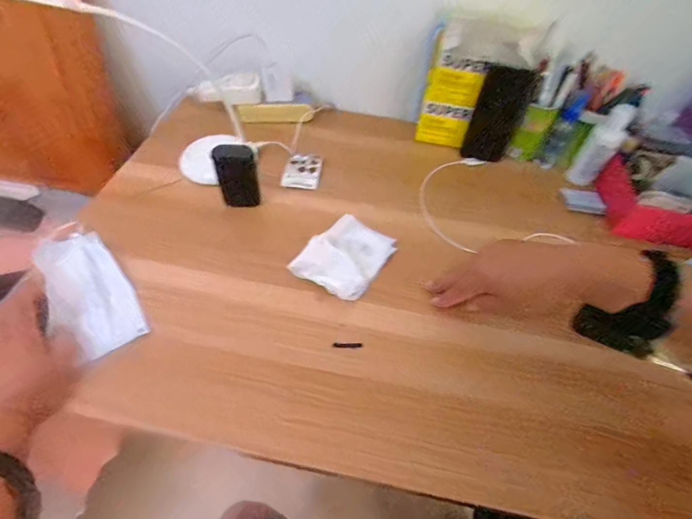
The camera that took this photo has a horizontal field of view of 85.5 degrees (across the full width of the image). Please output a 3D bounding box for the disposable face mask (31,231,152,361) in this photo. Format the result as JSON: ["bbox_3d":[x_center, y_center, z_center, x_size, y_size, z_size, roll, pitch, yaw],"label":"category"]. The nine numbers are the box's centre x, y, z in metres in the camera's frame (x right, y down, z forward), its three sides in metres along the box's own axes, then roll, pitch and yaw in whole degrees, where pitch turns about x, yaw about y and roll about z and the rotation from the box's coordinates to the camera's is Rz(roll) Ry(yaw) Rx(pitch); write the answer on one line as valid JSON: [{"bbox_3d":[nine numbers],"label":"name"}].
[{"bbox_3d":[-0.292,0.036,0.425,0.077,0.012,0.159,-33,72,-28],"label":"disposable face mask"}]

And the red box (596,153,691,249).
[{"bbox_3d":[0.495,-0.064,0.544,0.234,0.067,0.102,20,54,11],"label":"red box"}]

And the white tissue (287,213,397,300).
[{"bbox_3d":[0.002,-0.007,0.486,0.090,0.034,0.118,29,56,18],"label":"white tissue"}]

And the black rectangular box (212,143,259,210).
[{"bbox_3d":[-0.149,-0.112,0.514,0.052,0.090,0.021,-14,55,-15],"label":"black rectangular box"}]

